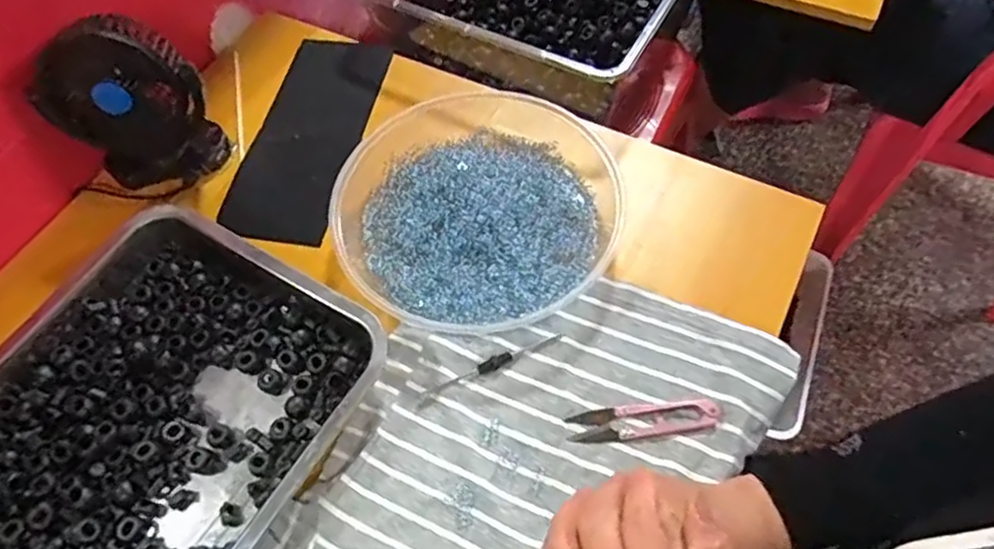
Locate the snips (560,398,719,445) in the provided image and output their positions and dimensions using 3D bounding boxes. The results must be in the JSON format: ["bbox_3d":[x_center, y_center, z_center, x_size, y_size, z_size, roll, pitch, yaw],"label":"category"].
[{"bbox_3d":[0.103,0.102,0.448,0.105,0.011,0.025,-6,61,1],"label":"snips"}]

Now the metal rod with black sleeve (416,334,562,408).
[{"bbox_3d":[-0.005,0.066,0.471,0.114,0.007,0.010,-26,62,-10],"label":"metal rod with black sleeve"}]

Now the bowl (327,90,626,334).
[{"bbox_3d":[-0.020,-0.064,0.525,0.221,0.038,0.225,-2,61,3],"label":"bowl"}]

